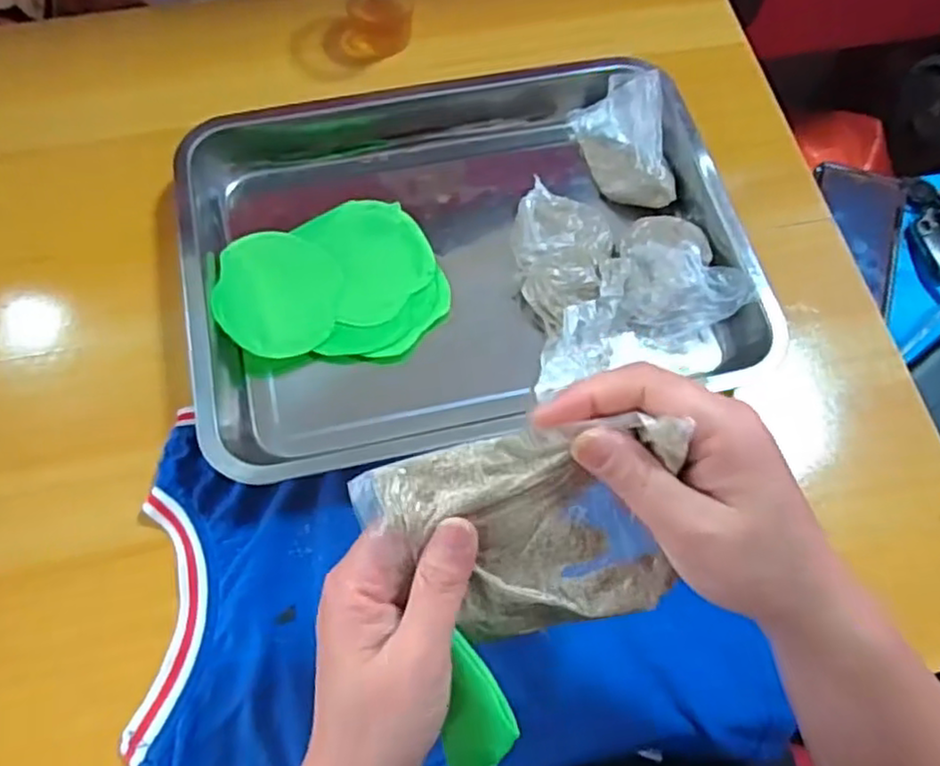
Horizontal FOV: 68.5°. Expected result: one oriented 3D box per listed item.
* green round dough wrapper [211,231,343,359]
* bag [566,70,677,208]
[{"bbox_3d":[-0.122,-0.059,0.442,0.074,0.006,0.091,5,62,-15],"label":"green round dough wrapper"},{"bbox_3d":[0.112,-0.171,0.492,0.050,0.043,0.096,-9,69,-6],"label":"bag"}]

